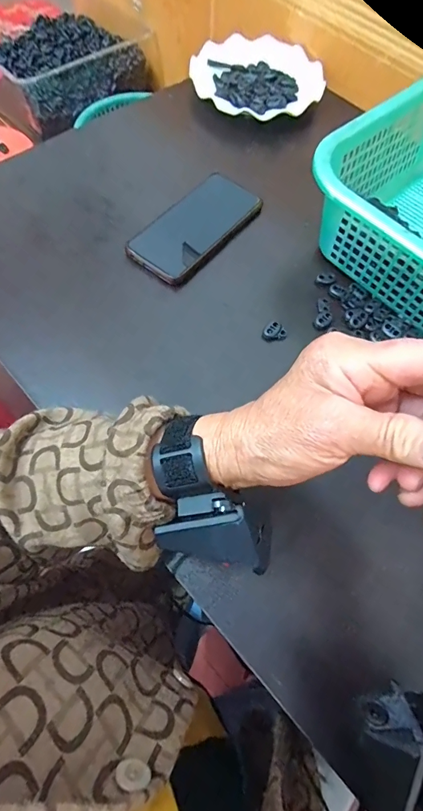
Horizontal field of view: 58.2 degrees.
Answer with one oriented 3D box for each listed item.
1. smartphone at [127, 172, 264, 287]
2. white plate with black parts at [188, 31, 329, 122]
[{"bbox_3d":[-0.015,-0.199,0.422,0.076,0.008,0.159,39,72,12],"label":"smartphone"},{"bbox_3d":[0.060,-0.440,0.516,0.173,0.020,0.160,1,68,-2],"label":"white plate with black parts"}]

